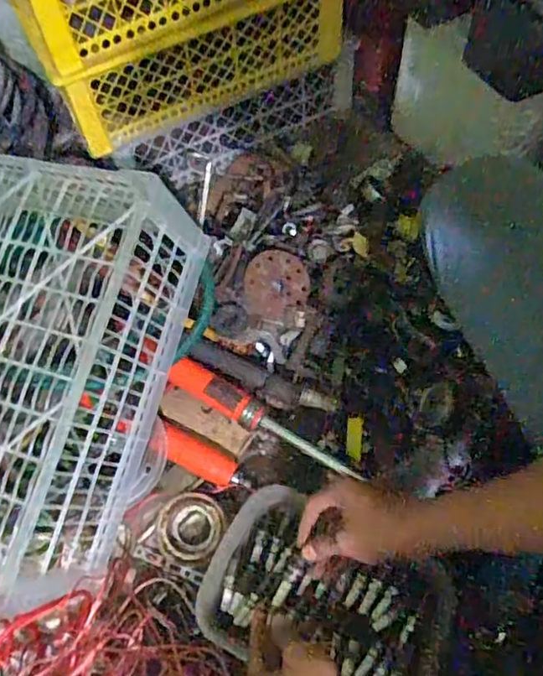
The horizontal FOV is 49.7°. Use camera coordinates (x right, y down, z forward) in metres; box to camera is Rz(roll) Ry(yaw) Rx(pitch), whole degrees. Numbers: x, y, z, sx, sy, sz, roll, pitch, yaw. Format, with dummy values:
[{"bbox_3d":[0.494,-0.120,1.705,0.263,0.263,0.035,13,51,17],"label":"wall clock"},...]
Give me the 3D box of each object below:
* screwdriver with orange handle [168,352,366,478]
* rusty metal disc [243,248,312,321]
[{"bbox_3d":[-0.010,0.104,0.732,0.267,0.040,0.040,30,65,17],"label":"screwdriver with orange handle"},{"bbox_3d":[0.007,-0.070,0.773,0.085,0.004,0.091,0,88,-3],"label":"rusty metal disc"}]

